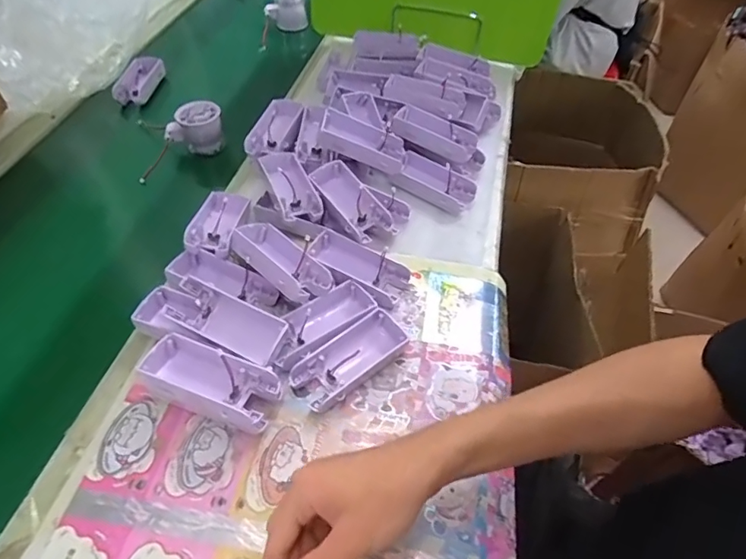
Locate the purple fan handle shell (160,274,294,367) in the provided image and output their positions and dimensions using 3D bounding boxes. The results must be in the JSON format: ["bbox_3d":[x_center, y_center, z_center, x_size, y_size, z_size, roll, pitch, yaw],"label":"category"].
[{"bbox_3d":[-0.131,0.039,0.454,0.110,0.021,0.048,28,51,-6],"label":"purple fan handle shell"}]

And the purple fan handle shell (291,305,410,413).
[{"bbox_3d":[-0.016,0.071,0.455,0.118,0.025,0.046,-34,60,-28],"label":"purple fan handle shell"}]

